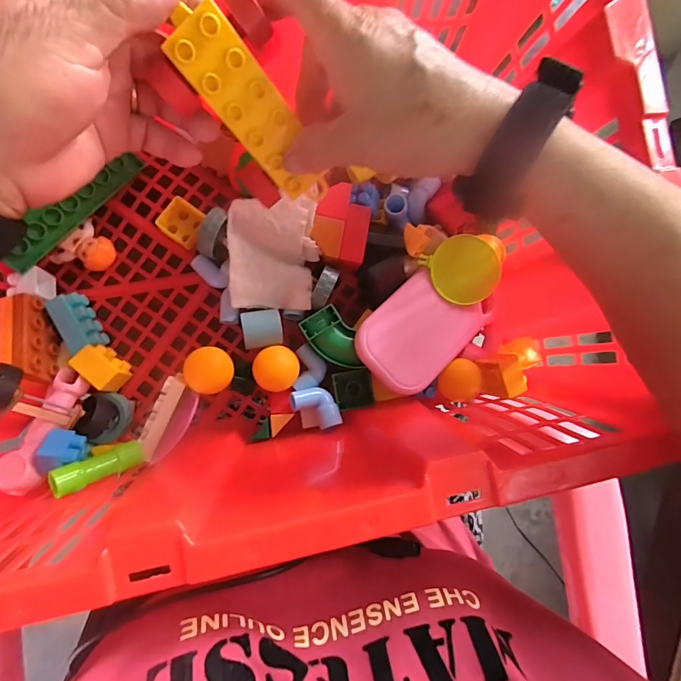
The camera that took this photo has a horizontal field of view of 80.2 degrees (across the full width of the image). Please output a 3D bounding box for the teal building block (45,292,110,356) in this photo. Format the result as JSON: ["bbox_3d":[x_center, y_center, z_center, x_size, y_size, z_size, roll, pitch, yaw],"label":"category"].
[{"bbox_3d":[-0.207,-0.013,0.321,0.024,0.027,0.046,-25,89,-9],"label":"teal building block"}]

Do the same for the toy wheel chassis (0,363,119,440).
[{"bbox_3d":[-0.201,0.046,0.287,0.030,0.034,0.088,-58,137,-8],"label":"toy wheel chassis"}]

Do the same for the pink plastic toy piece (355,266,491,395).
[{"bbox_3d":[0.066,-0.009,0.332,0.103,0.012,0.073,-43,92,-8],"label":"pink plastic toy piece"}]

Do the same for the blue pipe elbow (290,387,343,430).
[{"bbox_3d":[-0.018,0.053,0.327,0.044,0.013,0.025,37,82,-3],"label":"blue pipe elbow"}]

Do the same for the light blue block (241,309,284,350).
[{"bbox_3d":[-0.063,-0.009,0.332,0.031,0.026,0.030,-7,87,-8],"label":"light blue block"}]

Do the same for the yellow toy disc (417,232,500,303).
[{"bbox_3d":[0.106,-0.060,0.339,0.055,0.006,0.059,1,86,-7],"label":"yellow toy disc"}]

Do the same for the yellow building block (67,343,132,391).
[{"bbox_3d":[-0.185,0.021,0.318,0.034,0.032,0.024,45,82,-2],"label":"yellow building block"}]

